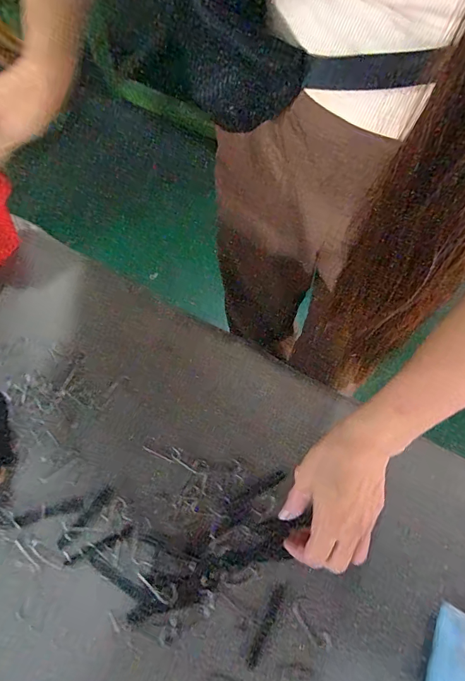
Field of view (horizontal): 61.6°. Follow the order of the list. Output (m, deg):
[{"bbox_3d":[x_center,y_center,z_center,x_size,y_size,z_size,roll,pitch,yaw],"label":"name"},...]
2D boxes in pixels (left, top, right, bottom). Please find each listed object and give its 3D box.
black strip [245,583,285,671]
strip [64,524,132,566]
[{"bbox_3d":[0.030,0.259,0.353,0.011,0.006,0.069,25,70,9],"label":"black strip"},{"bbox_3d":[-0.128,0.195,0.371,0.066,0.004,0.010,-26,71,-11],"label":"strip"}]

